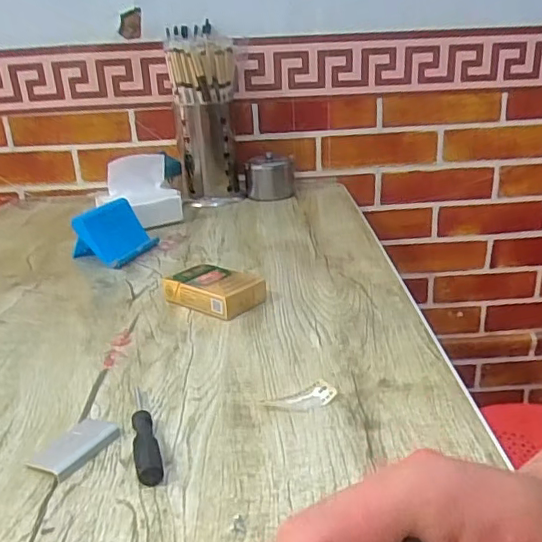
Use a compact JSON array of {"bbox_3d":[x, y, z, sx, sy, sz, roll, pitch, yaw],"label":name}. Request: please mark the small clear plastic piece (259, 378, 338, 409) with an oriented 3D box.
[{"bbox_3d":[0.020,0.088,0.399,0.050,0.005,0.025,-13,23,-24],"label":"small clear plastic piece"}]

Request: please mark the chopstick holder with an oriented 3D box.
[{"bbox_3d":[-0.104,-0.245,0.936,0.104,0.263,0.110,-6,21,-8],"label":"chopstick holder"}]

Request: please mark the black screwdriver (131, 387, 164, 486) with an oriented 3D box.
[{"bbox_3d":[-0.083,0.100,0.372,0.015,0.013,0.105,-9,22,-15],"label":"black screwdriver"}]

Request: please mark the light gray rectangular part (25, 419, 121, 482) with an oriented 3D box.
[{"bbox_3d":[-0.125,0.109,0.363,0.036,0.007,0.050,10,24,30],"label":"light gray rectangular part"}]

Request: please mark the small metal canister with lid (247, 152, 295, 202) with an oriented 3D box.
[{"bbox_3d":[0.000,-0.160,0.973,0.079,0.065,0.080,-2,21,3],"label":"small metal canister with lid"}]

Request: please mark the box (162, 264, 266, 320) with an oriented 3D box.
[{"bbox_3d":[-0.057,0.017,0.563,0.093,0.029,0.051,14,27,37],"label":"box"}]

